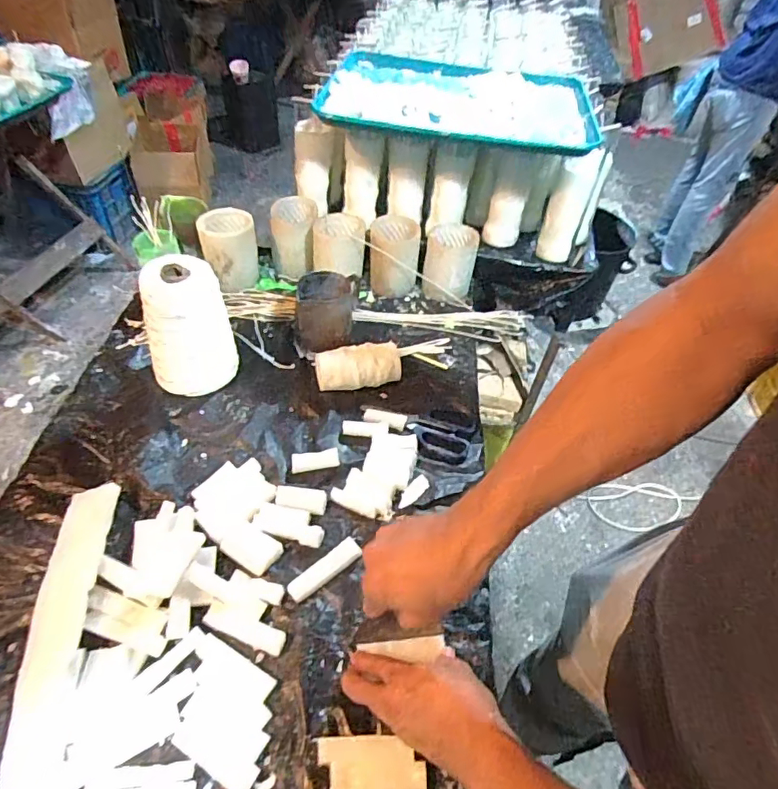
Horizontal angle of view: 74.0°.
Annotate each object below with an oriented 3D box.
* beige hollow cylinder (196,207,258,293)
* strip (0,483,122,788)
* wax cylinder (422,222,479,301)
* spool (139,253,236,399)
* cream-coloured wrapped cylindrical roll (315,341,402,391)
[{"bbox_3d":[-0.274,-0.249,0.898,0.091,0.110,0.080,-18,52,-21],"label":"beige hollow cylinder"},{"bbox_3d":[-0.330,0.253,0.514,0.063,0.012,0.358,-5,48,-11],"label":"strip"},{"bbox_3d":[0.111,-0.238,0.943,0.089,0.112,0.086,11,48,4],"label":"wax cylinder"},{"bbox_3d":[-0.282,-0.093,0.733,0.098,0.179,0.102,15,49,7],"label":"spool"},{"bbox_3d":[-0.046,-0.044,0.788,0.128,0.051,0.065,-8,49,-13],"label":"cream-coloured wrapped cylindrical roll"}]

